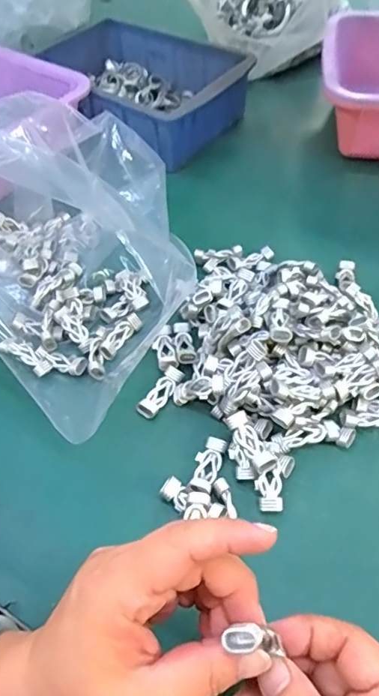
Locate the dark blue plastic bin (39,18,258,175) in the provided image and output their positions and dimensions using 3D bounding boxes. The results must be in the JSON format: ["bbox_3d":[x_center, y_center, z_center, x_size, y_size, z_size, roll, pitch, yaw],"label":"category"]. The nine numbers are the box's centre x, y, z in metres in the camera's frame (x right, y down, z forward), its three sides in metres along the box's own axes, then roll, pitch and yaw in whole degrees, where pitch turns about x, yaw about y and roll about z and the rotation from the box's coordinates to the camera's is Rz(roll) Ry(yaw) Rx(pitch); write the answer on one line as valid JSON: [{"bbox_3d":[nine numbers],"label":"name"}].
[{"bbox_3d":[-0.071,-0.318,0.624,0.258,0.072,0.178,25,56,19],"label":"dark blue plastic bin"}]

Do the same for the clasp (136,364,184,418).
[{"bbox_3d":[-0.021,0.033,0.386,0.015,0.010,0.045,31,58,23],"label":"clasp"}]

